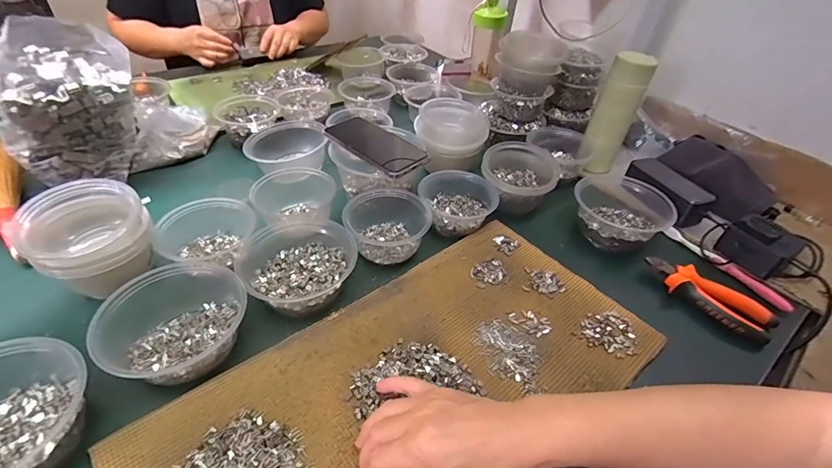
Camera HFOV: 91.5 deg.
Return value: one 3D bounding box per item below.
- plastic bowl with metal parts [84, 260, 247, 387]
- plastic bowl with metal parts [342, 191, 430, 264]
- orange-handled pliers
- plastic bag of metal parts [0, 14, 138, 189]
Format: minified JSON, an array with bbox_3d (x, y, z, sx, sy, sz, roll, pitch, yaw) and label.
[{"bbox_3d":[-0.252,0.089,0.421,0.132,0.057,0.129,4,43,-4],"label":"plastic bowl with metal parts"},{"bbox_3d":[-0.040,-0.025,0.568,0.113,0.049,0.127,4,43,-3],"label":"plastic bowl with metal parts"},{"bbox_3d":[0.374,0.077,0.521,0.055,0.024,0.147,-30,54,-33],"label":"orange-handled pliers"},{"bbox_3d":[-0.512,-0.195,0.605,0.171,0.185,0.168,-23,51,-28],"label":"plastic bag of metal parts"}]

